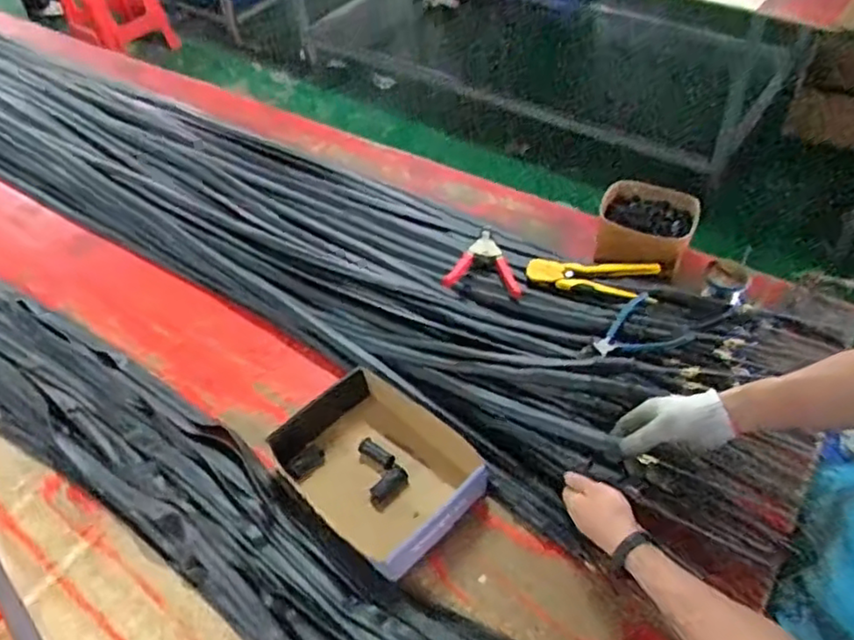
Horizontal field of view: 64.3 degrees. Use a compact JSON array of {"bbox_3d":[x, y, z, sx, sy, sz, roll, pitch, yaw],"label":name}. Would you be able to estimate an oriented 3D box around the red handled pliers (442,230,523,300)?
[{"bbox_3d":[0.078,-0.087,1.121,0.111,0.016,0.160,-15,50,-8],"label":"red handled pliers"}]

